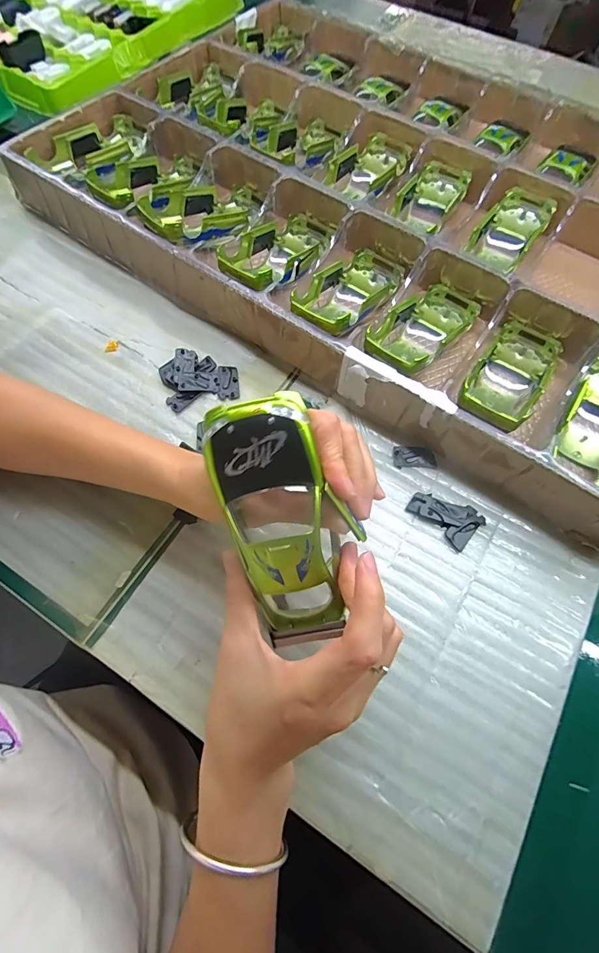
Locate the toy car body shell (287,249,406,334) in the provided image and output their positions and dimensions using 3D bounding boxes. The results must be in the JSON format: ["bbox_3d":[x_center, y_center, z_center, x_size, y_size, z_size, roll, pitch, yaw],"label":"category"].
[{"bbox_3d":[0.044,-0.162,0.353,0.061,0.034,0.137,26,50,9],"label":"toy car body shell"}]

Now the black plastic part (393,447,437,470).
[{"bbox_3d":[0.093,-0.016,0.314,0.033,0.004,0.018,-1,67,-2],"label":"black plastic part"}]

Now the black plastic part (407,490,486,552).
[{"bbox_3d":[0.109,0.028,0.294,0.050,0.007,0.032,37,71,13],"label":"black plastic part"}]

